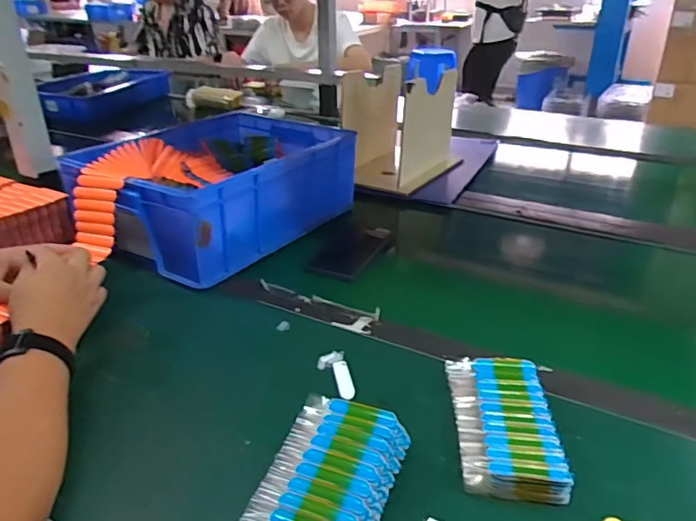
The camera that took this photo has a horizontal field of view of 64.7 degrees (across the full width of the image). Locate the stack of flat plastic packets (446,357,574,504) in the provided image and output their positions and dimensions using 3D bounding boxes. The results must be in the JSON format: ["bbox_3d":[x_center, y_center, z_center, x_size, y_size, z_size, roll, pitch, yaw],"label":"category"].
[{"bbox_3d":[0.146,0.150,0.519,0.088,0.026,0.159,3,29,3],"label":"stack of flat plastic packets"}]

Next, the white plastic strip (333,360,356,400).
[{"bbox_3d":[-0.004,0.127,0.587,0.017,0.005,0.057,-5,30,-10],"label":"white plastic strip"}]

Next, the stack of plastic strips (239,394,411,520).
[{"bbox_3d":[-0.015,0.181,0.444,0.095,0.043,0.155,11,31,17],"label":"stack of plastic strips"}]

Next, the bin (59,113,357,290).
[{"bbox_3d":[-0.212,-0.130,0.901,0.300,0.131,0.409,18,34,27],"label":"bin"}]

